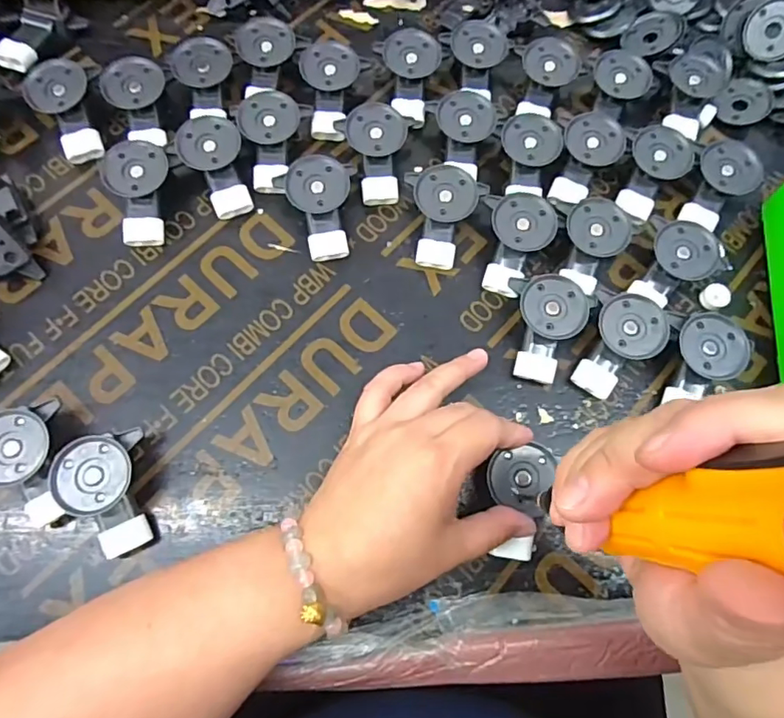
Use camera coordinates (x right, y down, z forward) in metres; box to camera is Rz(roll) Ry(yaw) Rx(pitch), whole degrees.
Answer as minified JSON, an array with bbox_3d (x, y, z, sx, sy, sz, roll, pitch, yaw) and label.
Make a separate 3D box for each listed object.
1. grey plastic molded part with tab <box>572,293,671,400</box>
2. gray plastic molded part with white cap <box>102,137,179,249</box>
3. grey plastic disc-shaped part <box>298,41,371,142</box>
[{"bbox_3d":[0.149,-0.007,0.345,0.042,0.028,0.065,23,73,5],"label":"grey plastic molded part with tab"},{"bbox_3d":[-0.176,-0.113,0.365,0.045,0.031,0.063,15,72,2],"label":"gray plastic molded part with white cap"},{"bbox_3d":[-0.048,-0.201,0.400,0.046,0.030,0.067,14,72,2],"label":"grey plastic disc-shaped part"}]

